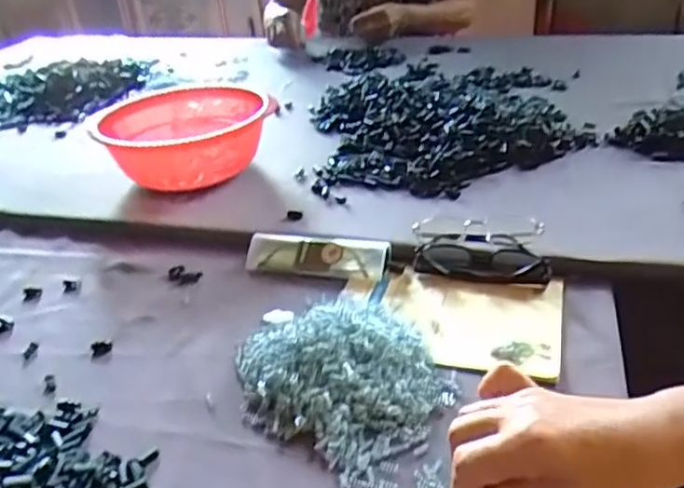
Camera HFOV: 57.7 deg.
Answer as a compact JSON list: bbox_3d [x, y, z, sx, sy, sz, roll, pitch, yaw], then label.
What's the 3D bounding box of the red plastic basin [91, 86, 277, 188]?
[{"bbox_3d":[-0.215,-0.149,0.870,0.207,0.099,0.204,-5,32,3],"label":"red plastic basin"}]

